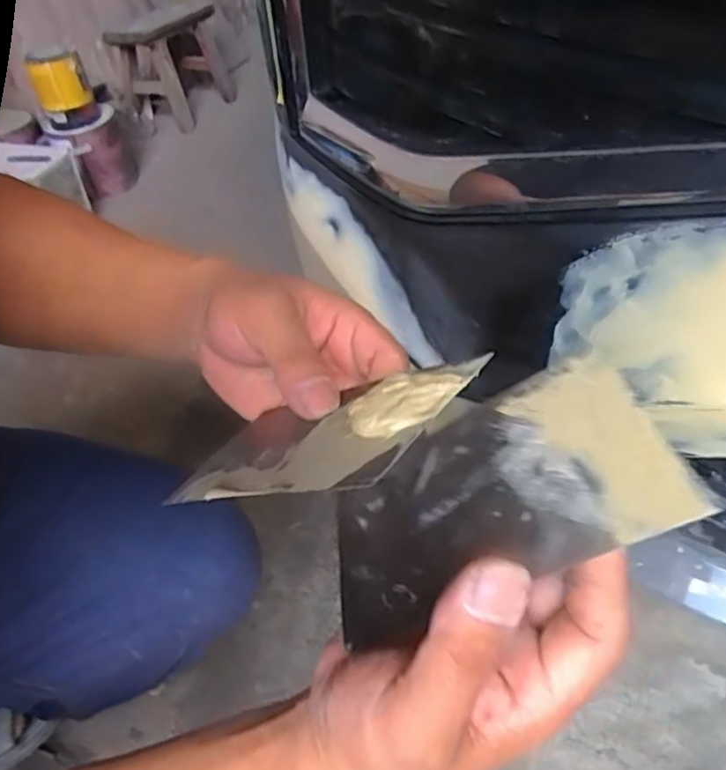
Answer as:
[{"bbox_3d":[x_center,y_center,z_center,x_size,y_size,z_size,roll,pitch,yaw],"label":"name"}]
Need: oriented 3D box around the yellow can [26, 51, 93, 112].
[{"bbox_3d":[-0.621,-0.623,1.337,0.105,0.109,0.091,-18,43,-13],"label":"yellow can"}]

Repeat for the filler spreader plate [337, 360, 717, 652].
[{"bbox_3d":[0.042,0.040,0.235,0.129,0.004,0.078,-34,40,24],"label":"filler spreader plate"}]

